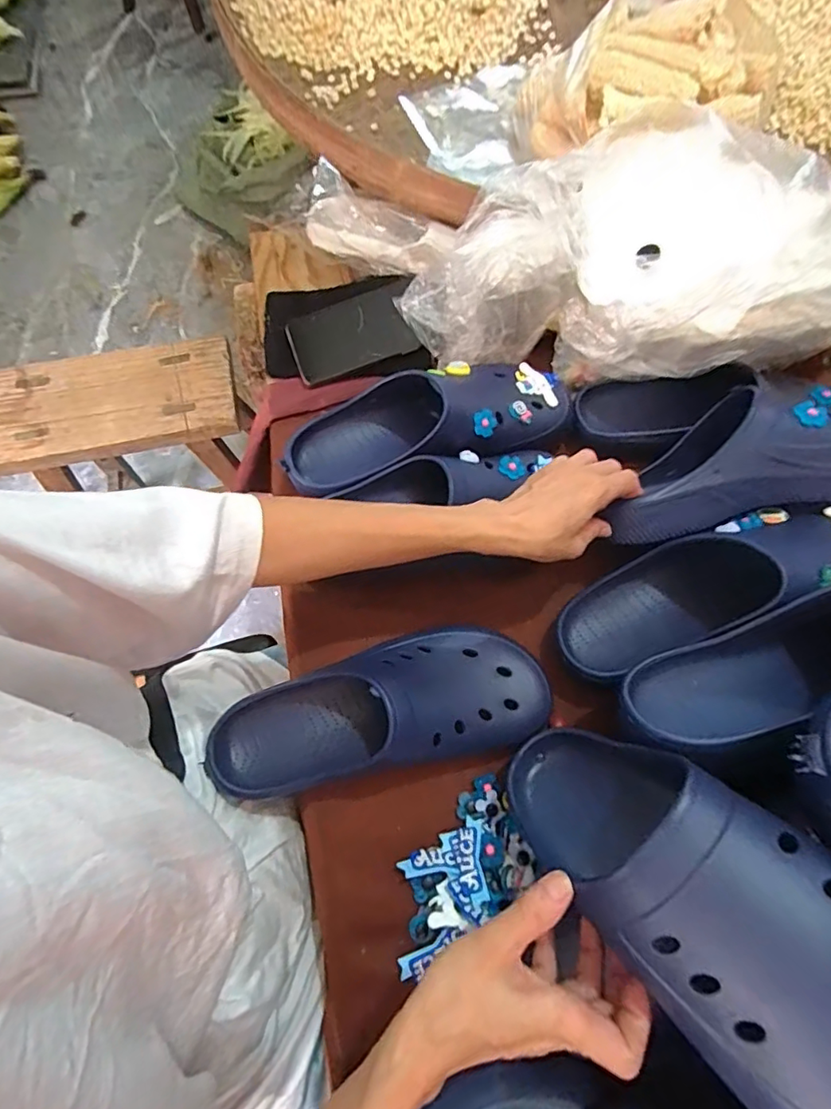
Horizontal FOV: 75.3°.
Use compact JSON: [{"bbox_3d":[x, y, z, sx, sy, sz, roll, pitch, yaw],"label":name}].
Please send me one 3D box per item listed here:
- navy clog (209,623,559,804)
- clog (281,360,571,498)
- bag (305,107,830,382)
[{"bbox_3d":[-0.029,0.124,0.441,0.267,0.082,0.100,-11,70,-4],"label":"navy clog"},{"bbox_3d":[0.011,-0.129,0.528,0.283,0.081,0.116,-21,71,-7],"label":"clog"},{"bbox_3d":[0.138,-0.272,0.531,0.536,0.201,0.162,11,69,20],"label":"bag"}]

